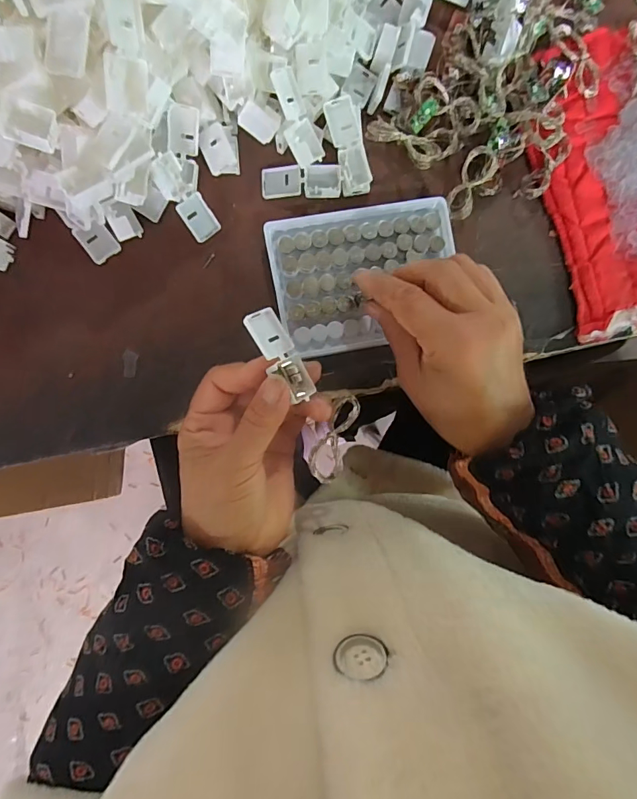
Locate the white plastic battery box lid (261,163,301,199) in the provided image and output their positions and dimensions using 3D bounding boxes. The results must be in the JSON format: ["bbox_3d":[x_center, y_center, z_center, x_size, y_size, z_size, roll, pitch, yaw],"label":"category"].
[{"bbox_3d":[-0.026,-0.153,0.311,0.027,0.008,0.021,-6,92,-5],"label":"white plastic battery box lid"}]

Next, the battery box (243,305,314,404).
[{"bbox_3d":[-0.021,-0.026,0.251,0.019,0.012,0.054,-33,94,-5],"label":"battery box"}]

